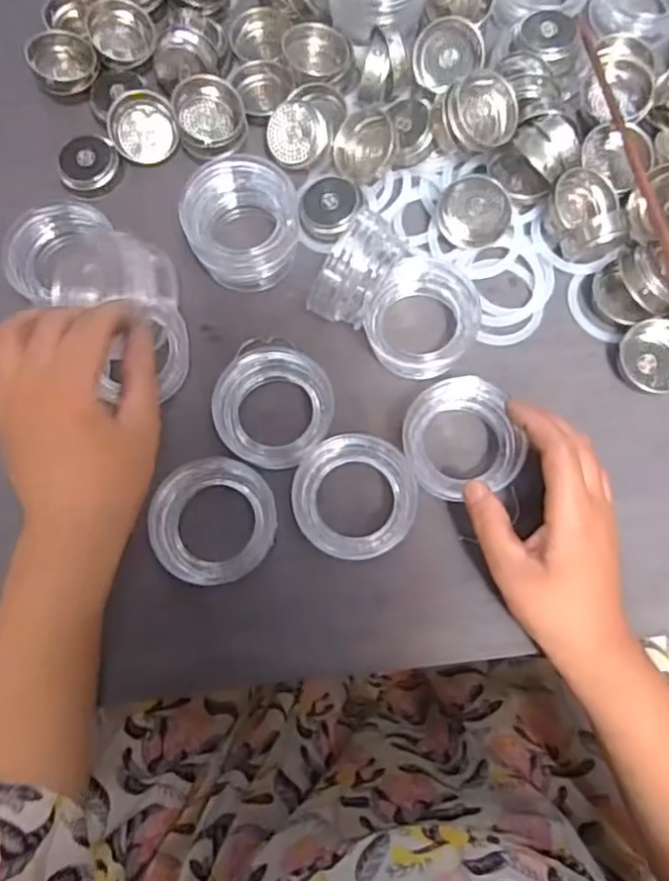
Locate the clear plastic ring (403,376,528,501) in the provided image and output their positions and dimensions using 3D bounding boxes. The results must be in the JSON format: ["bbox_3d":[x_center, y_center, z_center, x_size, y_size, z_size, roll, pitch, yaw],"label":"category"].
[{"bbox_3d":[0.075,0.000,0.394,0.068,0.043,0.063,0,76,2],"label":"clear plastic ring"}]

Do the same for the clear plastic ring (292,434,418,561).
[{"bbox_3d":[0.012,0.033,0.393,0.069,0.024,0.067,0,76,2],"label":"clear plastic ring"}]

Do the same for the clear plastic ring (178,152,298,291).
[{"bbox_3d":[-0.057,-0.137,0.427,0.067,0.046,0.069,0,76,2],"label":"clear plastic ring"}]

